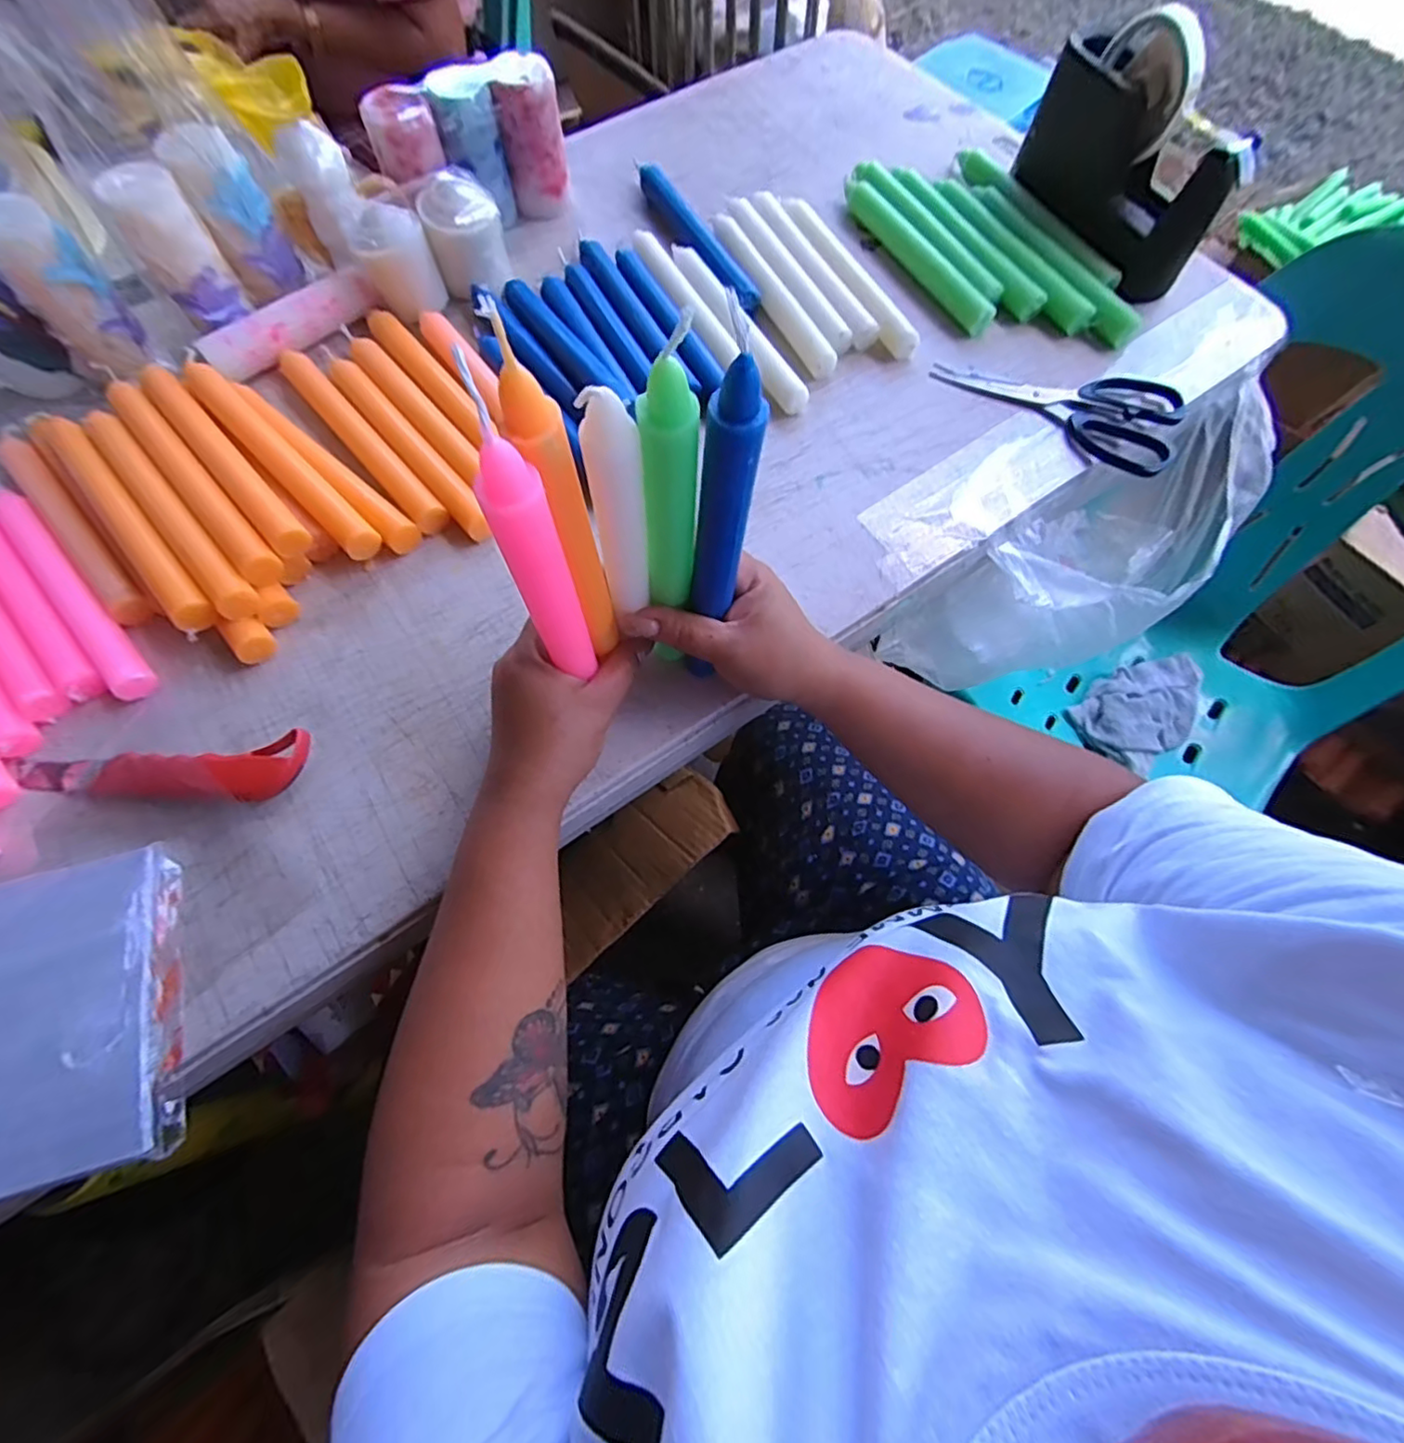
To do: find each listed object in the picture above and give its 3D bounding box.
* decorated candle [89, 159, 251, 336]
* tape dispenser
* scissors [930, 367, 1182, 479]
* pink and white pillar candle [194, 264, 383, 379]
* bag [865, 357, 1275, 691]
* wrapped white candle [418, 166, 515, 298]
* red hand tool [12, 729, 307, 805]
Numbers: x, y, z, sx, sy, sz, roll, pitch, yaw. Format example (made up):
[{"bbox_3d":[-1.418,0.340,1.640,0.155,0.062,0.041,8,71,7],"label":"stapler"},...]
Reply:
[{"bbox_3d":[-0.374,-0.336,0.440,0.051,0.095,0.040,-33,72,-13],"label":"decorated candle"},{"bbox_3d":[0.337,-0.449,0.482,0.047,0.122,0.175,-23,70,-9],"label":"tape dispenser"},{"bbox_3d":[0.273,-0.253,0.474,0.182,0.011,0.084,27,70,10],"label":"scissors"},{"bbox_3d":[-0.318,-0.309,0.474,0.131,0.027,0.021,-37,73,-14],"label":"pink and white pillar candle"},{"bbox_3d":[0.341,-0.135,0.558,0.286,0.221,0.142,-29,72,-10],"label":"bag"},{"bbox_3d":[-0.189,-0.392,0.491,0.059,0.070,0.053,-18,70,-8],"label":"wrapped white candle"},{"bbox_3d":[-0.322,0.027,0.358,0.179,0.024,0.039,0,68,0],"label":"red hand tool"}]

